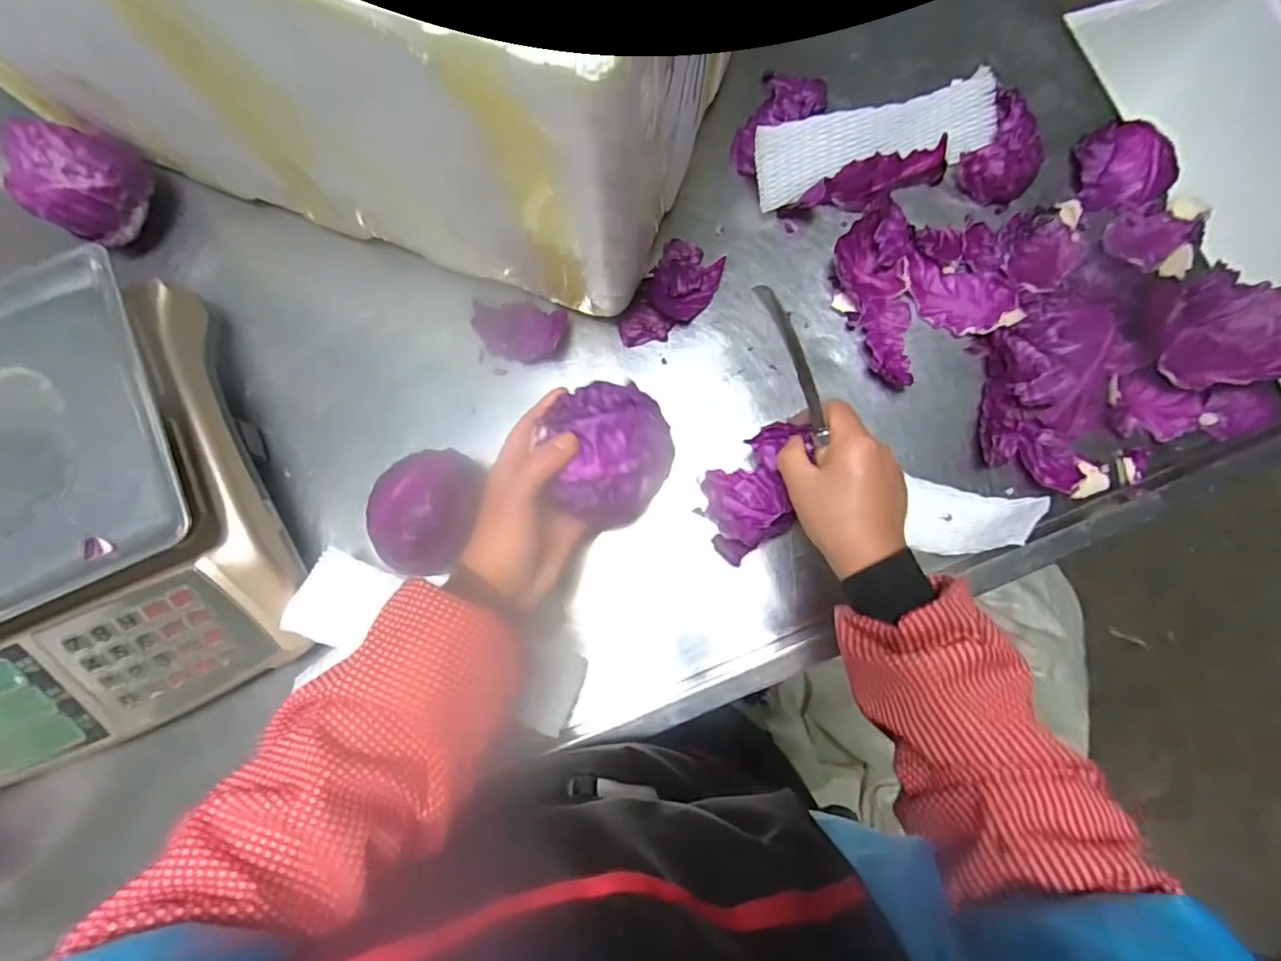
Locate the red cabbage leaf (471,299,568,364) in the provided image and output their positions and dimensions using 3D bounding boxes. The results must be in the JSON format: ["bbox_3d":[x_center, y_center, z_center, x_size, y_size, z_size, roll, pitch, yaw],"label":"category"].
[{"bbox_3d":[-0.116,-0.141,0.530,0.084,0.015,0.052,11,82,2],"label":"red cabbage leaf"}]

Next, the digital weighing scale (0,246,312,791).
[{"bbox_3d":[-0.481,0.046,0.454,0.343,0.129,0.337,-24,83,-3],"label":"digital weighing scale"}]

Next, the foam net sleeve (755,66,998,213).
[{"bbox_3d":[0.215,-0.311,0.516,0.223,0.040,0.059,-16,82,-2],"label":"foam net sleeve"}]

